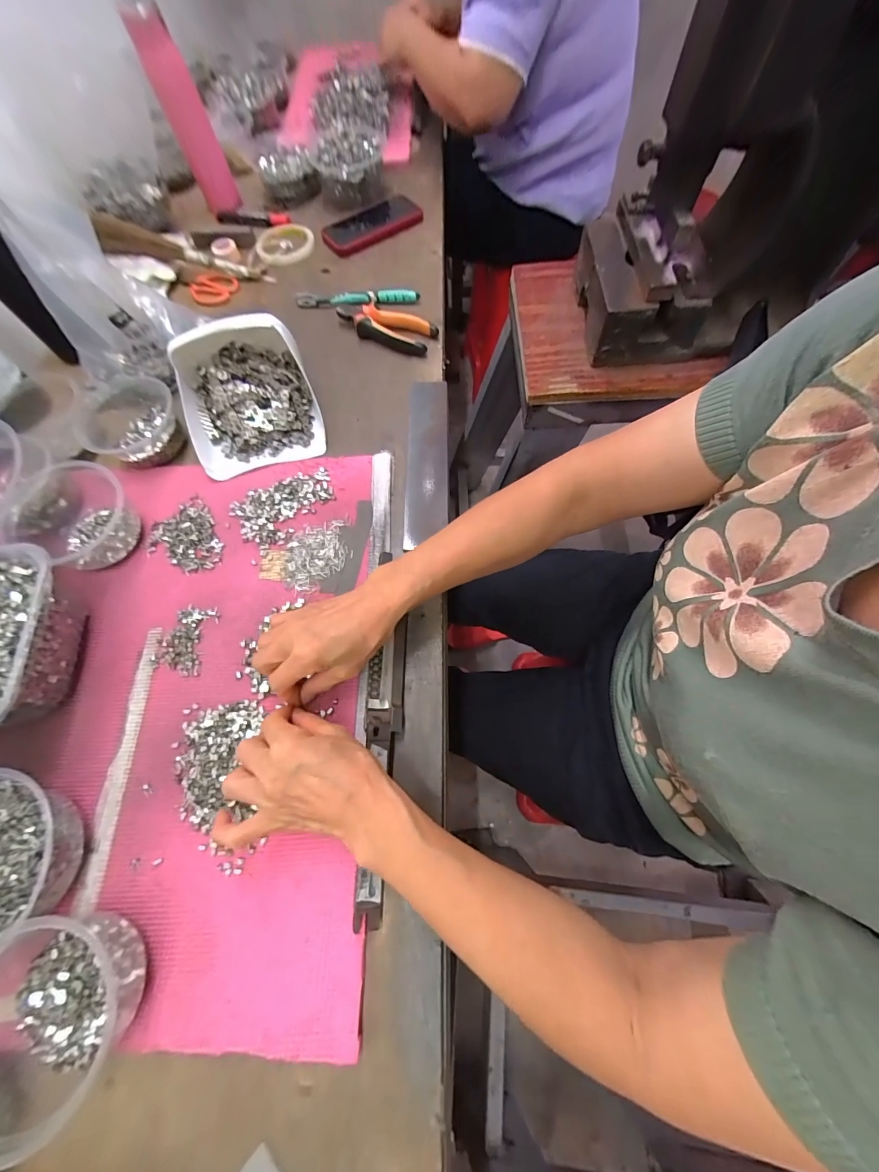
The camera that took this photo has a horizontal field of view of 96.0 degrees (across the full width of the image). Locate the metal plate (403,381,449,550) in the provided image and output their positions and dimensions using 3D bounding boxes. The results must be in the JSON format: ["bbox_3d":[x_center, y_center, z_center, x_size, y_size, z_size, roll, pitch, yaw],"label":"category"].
[{"bbox_3d":[-0.014,-0.158,0.481,0.049,0.004,0.241,0,67,2],"label":"metal plate"}]

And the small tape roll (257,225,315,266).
[{"bbox_3d":[-0.260,-0.578,0.672,0.095,0.015,0.097,-2,67,4],"label":"small tape roll"}]

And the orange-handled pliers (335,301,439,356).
[{"bbox_3d":[-0.079,-0.367,0.559,0.148,0.019,0.057,25,70,12],"label":"orange-handled pliers"}]

